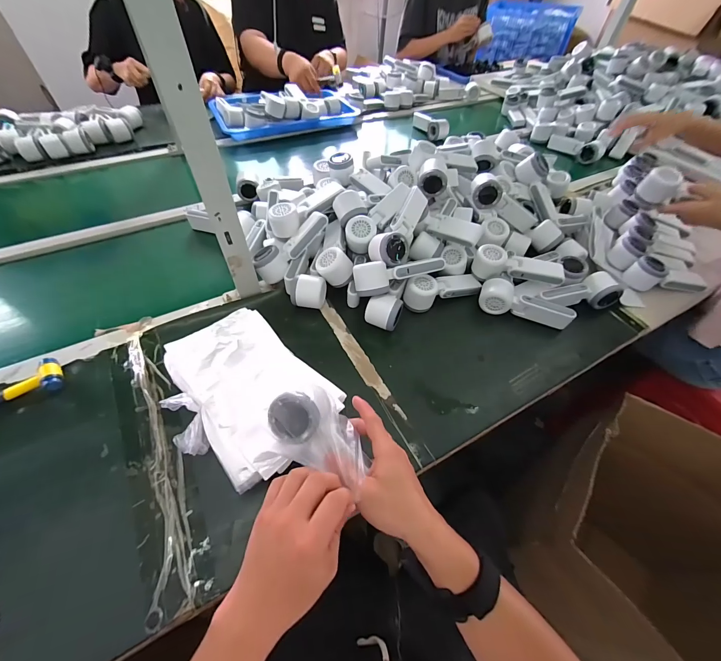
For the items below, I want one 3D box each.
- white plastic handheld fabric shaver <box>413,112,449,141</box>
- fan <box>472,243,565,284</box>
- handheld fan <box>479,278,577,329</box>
[{"bbox_3d":[0.237,-0.704,1.091,0.043,0.056,0.162,-24,58,-20],"label":"white plastic handheld fabric shaver"},{"bbox_3d":[0.307,-0.124,0.623,0.164,0.051,0.049,9,53,4],"label":"fan"},{"bbox_3d":[0.313,-0.050,0.609,0.168,0.057,0.064,12,53,6],"label":"handheld fan"}]

